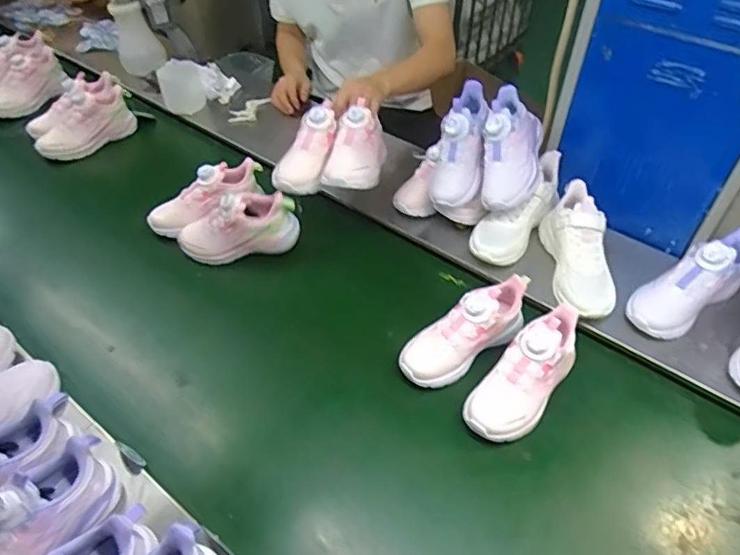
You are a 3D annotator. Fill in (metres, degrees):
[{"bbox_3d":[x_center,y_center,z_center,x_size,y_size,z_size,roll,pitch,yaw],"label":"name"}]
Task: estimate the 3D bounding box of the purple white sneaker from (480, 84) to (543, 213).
[{"bbox_3d":[0.236,-0.210,0.914,0.096,0.075,0.208,6,85,10],"label":"purple white sneaker"}]

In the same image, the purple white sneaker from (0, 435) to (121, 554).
[{"bbox_3d":[-0.380,0.271,0.589,0.084,0.094,0.222,23,53,23],"label":"purple white sneaker"}]

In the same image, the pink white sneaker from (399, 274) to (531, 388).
[{"bbox_3d":[0.142,0.077,0.802,0.226,0.092,0.071,-35,53,-9],"label":"pink white sneaker"}]

